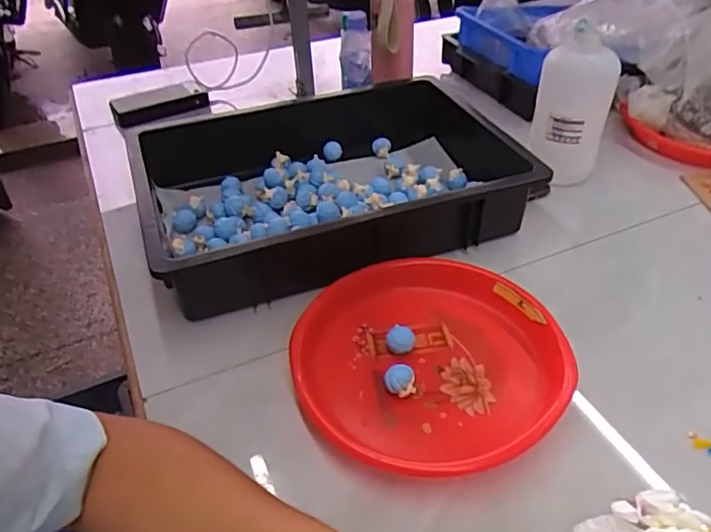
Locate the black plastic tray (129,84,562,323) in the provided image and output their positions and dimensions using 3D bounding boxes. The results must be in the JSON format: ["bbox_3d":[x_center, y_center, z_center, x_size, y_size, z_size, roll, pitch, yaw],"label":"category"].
[{"bbox_3d":[-0.034,-0.114,0.761,0.465,0.101,0.340,-15,41,-15],"label":"black plastic tray"}]

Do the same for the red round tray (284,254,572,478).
[{"bbox_3d":[0.069,0.086,0.555,0.247,0.041,0.247,-1,39,1],"label":"red round tray"}]

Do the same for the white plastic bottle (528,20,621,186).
[{"bbox_3d":[0.290,-0.209,0.777,0.092,0.190,0.094,14,42,19],"label":"white plastic bottle"}]

